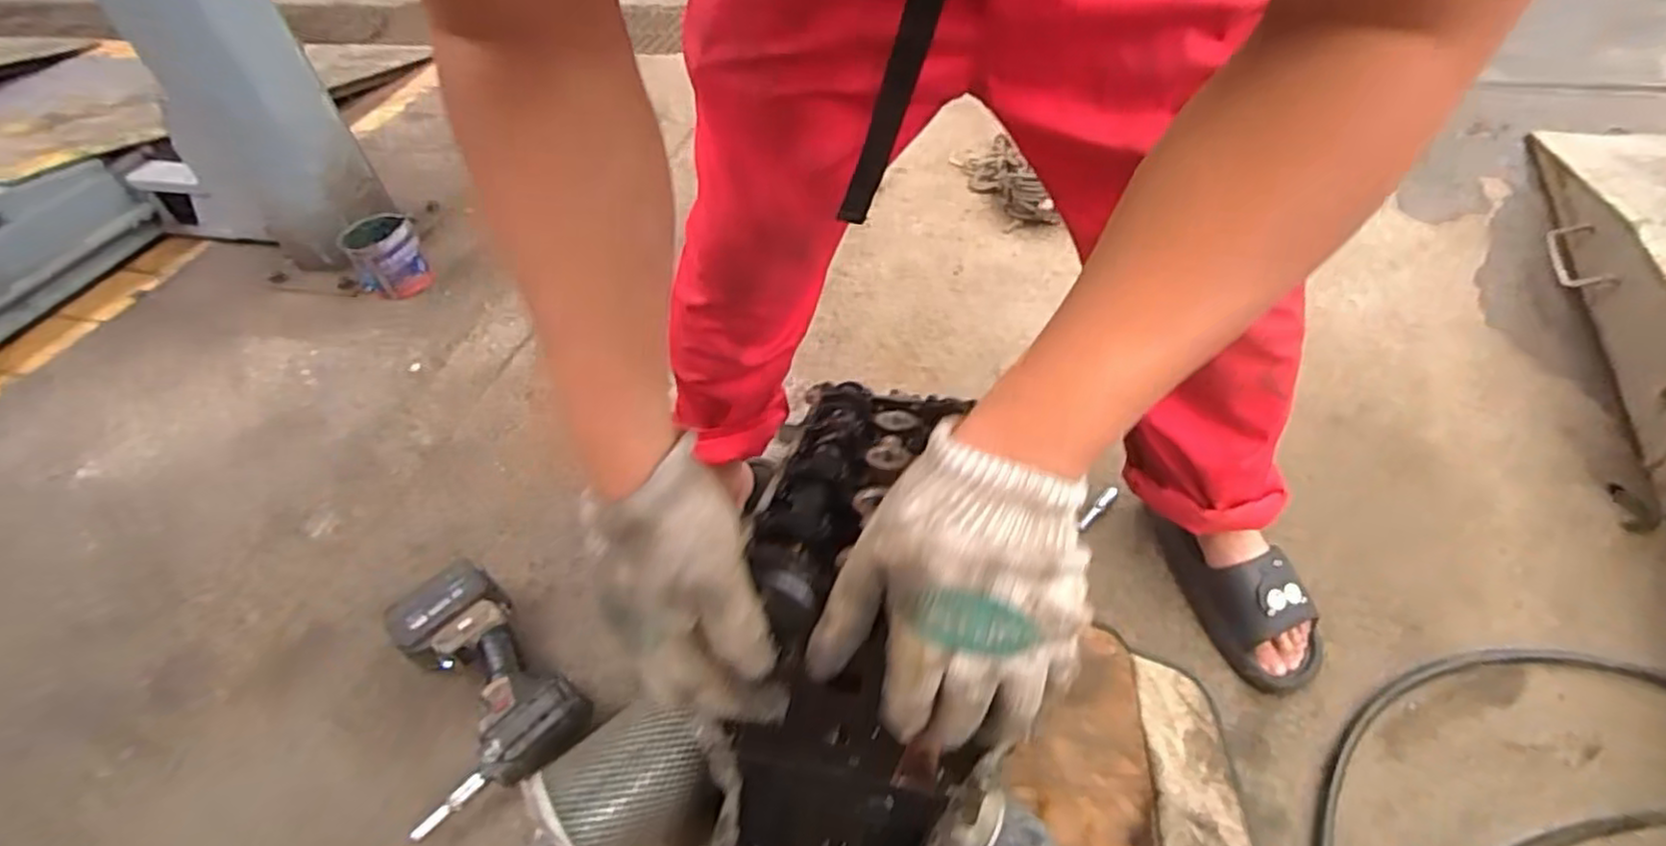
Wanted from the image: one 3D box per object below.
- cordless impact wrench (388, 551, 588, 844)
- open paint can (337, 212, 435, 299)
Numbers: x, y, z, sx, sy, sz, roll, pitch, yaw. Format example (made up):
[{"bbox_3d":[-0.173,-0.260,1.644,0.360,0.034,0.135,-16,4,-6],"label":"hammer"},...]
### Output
[{"bbox_3d":[-0.431,0.311,0.835,0.192,0.091,0.282,-32,53,-23],"label":"cordless impact wrench"},{"bbox_3d":[-0.839,-0.307,1.321,0.128,0.117,0.106,-32,53,-23],"label":"open paint can"}]

